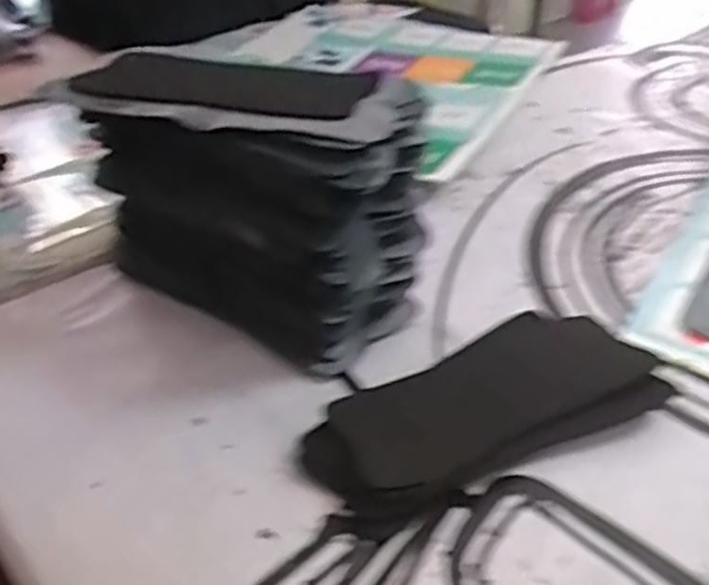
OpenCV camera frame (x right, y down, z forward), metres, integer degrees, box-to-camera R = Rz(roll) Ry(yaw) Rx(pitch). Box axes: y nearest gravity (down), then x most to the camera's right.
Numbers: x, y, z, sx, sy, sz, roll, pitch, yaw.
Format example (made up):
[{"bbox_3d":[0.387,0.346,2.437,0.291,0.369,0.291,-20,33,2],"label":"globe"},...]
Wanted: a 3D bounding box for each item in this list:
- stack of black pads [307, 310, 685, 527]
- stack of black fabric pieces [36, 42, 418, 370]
[{"bbox_3d":[0.070,0.062,0.409,0.196,0.022,0.097,-19,40,-18],"label":"stack of black pads"},{"bbox_3d":[-0.077,-0.062,0.485,0.240,0.159,0.110,20,44,28],"label":"stack of black fabric pieces"}]

